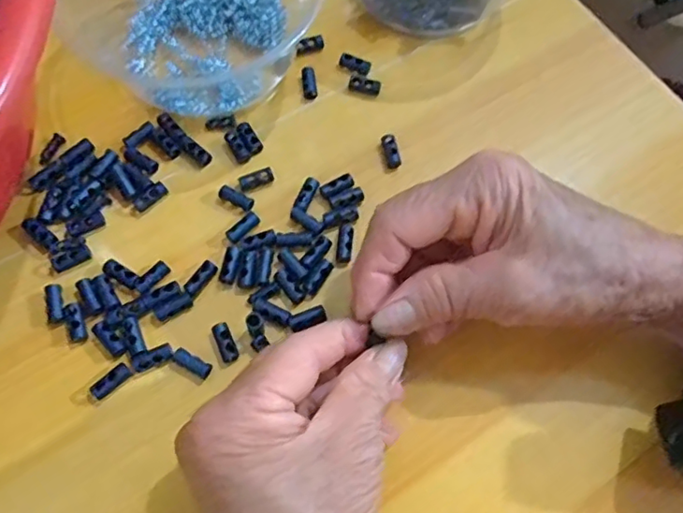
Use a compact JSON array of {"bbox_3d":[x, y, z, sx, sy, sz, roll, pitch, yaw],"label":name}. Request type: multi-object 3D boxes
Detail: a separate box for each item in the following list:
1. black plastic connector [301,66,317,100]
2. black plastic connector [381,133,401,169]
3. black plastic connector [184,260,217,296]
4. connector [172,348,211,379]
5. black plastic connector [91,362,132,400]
[{"bbox_3d":[-0.019,-0.101,0.332,0.008,0.004,0.022,-5,68,-5],"label":"black plastic connector"},{"bbox_3d":[0.027,-0.058,0.316,0.008,0.004,0.020,-10,68,-7],"label":"black plastic connector"},{"bbox_3d":[-0.070,0.010,0.284,0.008,0.005,0.019,36,70,12],"label":"black plastic connector"},{"bbox_3d":[-0.070,0.050,0.269,0.019,0.007,0.008,27,69,8],"label":"connector"},{"bbox_3d":[-0.106,0.058,0.265,0.018,0.008,0.008,-35,73,-15],"label":"black plastic connector"}]

